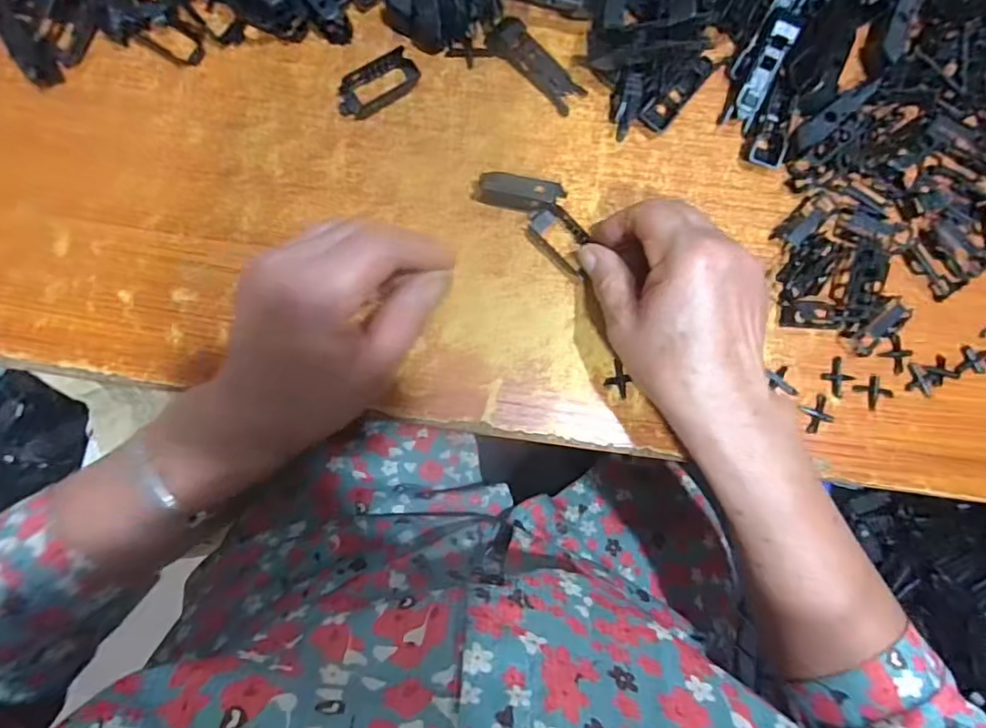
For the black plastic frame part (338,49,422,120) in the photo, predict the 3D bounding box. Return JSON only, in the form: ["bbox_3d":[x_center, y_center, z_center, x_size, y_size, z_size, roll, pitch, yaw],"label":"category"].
[{"bbox_3d":[-0.070,-0.167,0.335,0.052,0.008,0.024,-32,85,-5],"label":"black plastic frame part"}]

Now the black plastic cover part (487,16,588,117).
[{"bbox_3d":[0.025,-0.181,0.338,0.067,0.013,0.021,42,84,3],"label":"black plastic cover part"}]

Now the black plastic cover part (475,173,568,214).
[{"bbox_3d":[0.015,-0.098,0.327,0.050,0.023,0.015,9,83,-1],"label":"black plastic cover part"}]

